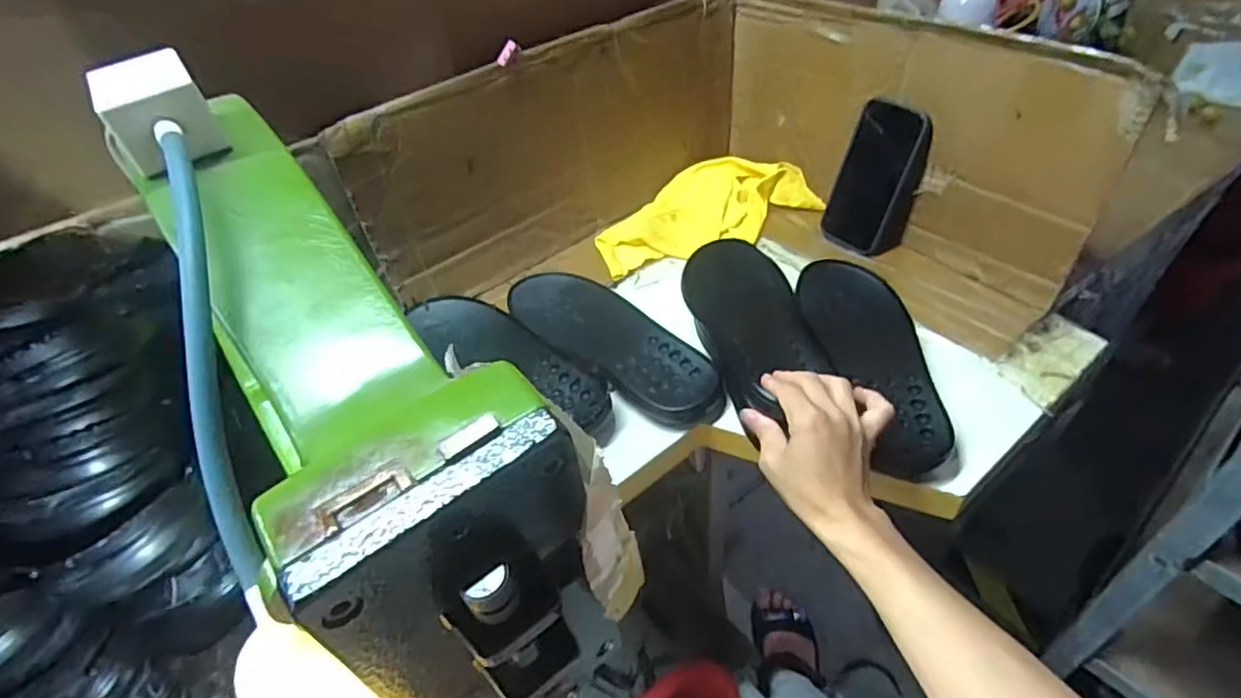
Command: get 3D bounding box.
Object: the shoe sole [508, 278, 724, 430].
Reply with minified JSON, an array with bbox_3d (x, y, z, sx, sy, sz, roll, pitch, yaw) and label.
[{"bbox_3d":[-0.014,-0.010,0.683,0.099,0.021,0.290,-32,49,-24],"label":"shoe sole"}]

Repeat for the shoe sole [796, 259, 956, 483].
[{"bbox_3d":[0.253,0.003,0.622,0.099,0.024,0.277,-6,43,1],"label":"shoe sole"}]

